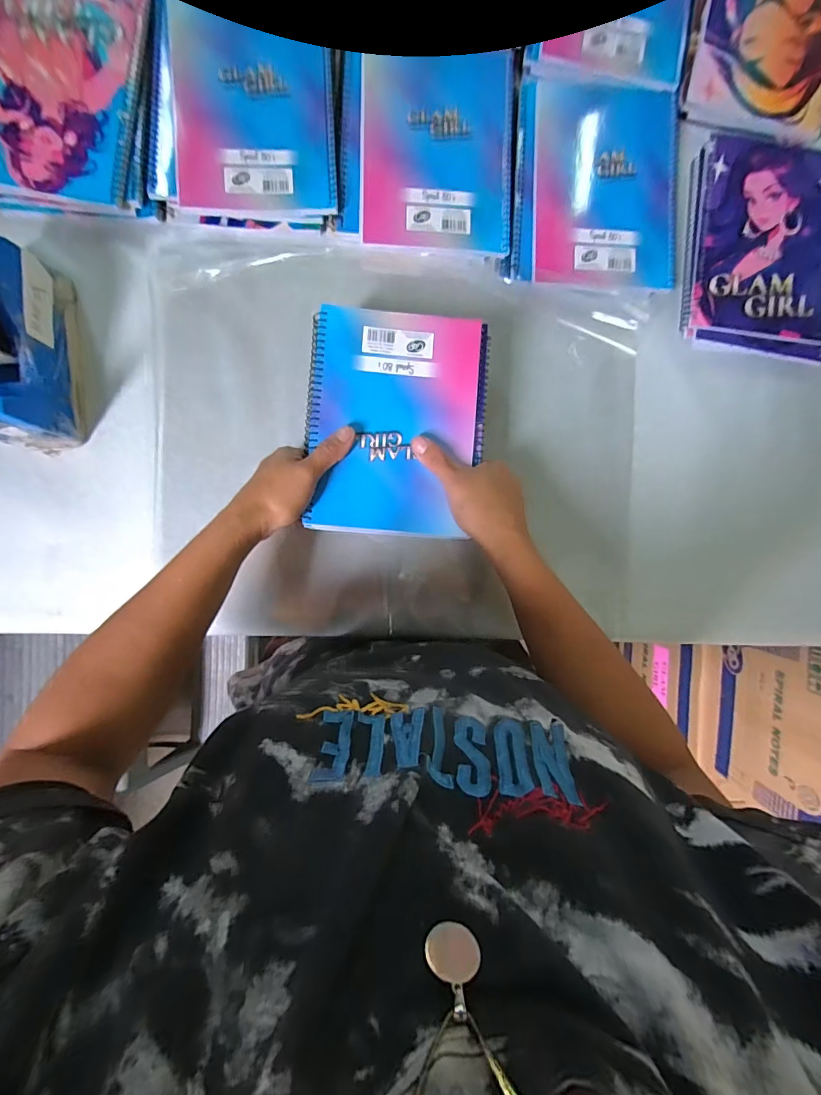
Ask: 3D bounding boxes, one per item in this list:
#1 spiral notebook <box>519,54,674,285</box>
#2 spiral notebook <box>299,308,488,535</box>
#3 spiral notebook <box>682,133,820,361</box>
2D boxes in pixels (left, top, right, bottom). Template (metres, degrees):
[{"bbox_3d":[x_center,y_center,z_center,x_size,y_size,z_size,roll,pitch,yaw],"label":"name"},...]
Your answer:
[{"bbox_3d":[0.191,-0.372,0.441,0.162,0.012,0.207,3,94,-4],"label":"spiral notebook"},{"bbox_3d":[-0.011,-0.111,0.392,0.156,0.020,0.196,4,93,-4],"label":"spiral notebook"},{"bbox_3d":[0.376,-0.317,0.456,0.166,0.015,0.226,5,93,-5],"label":"spiral notebook"}]

